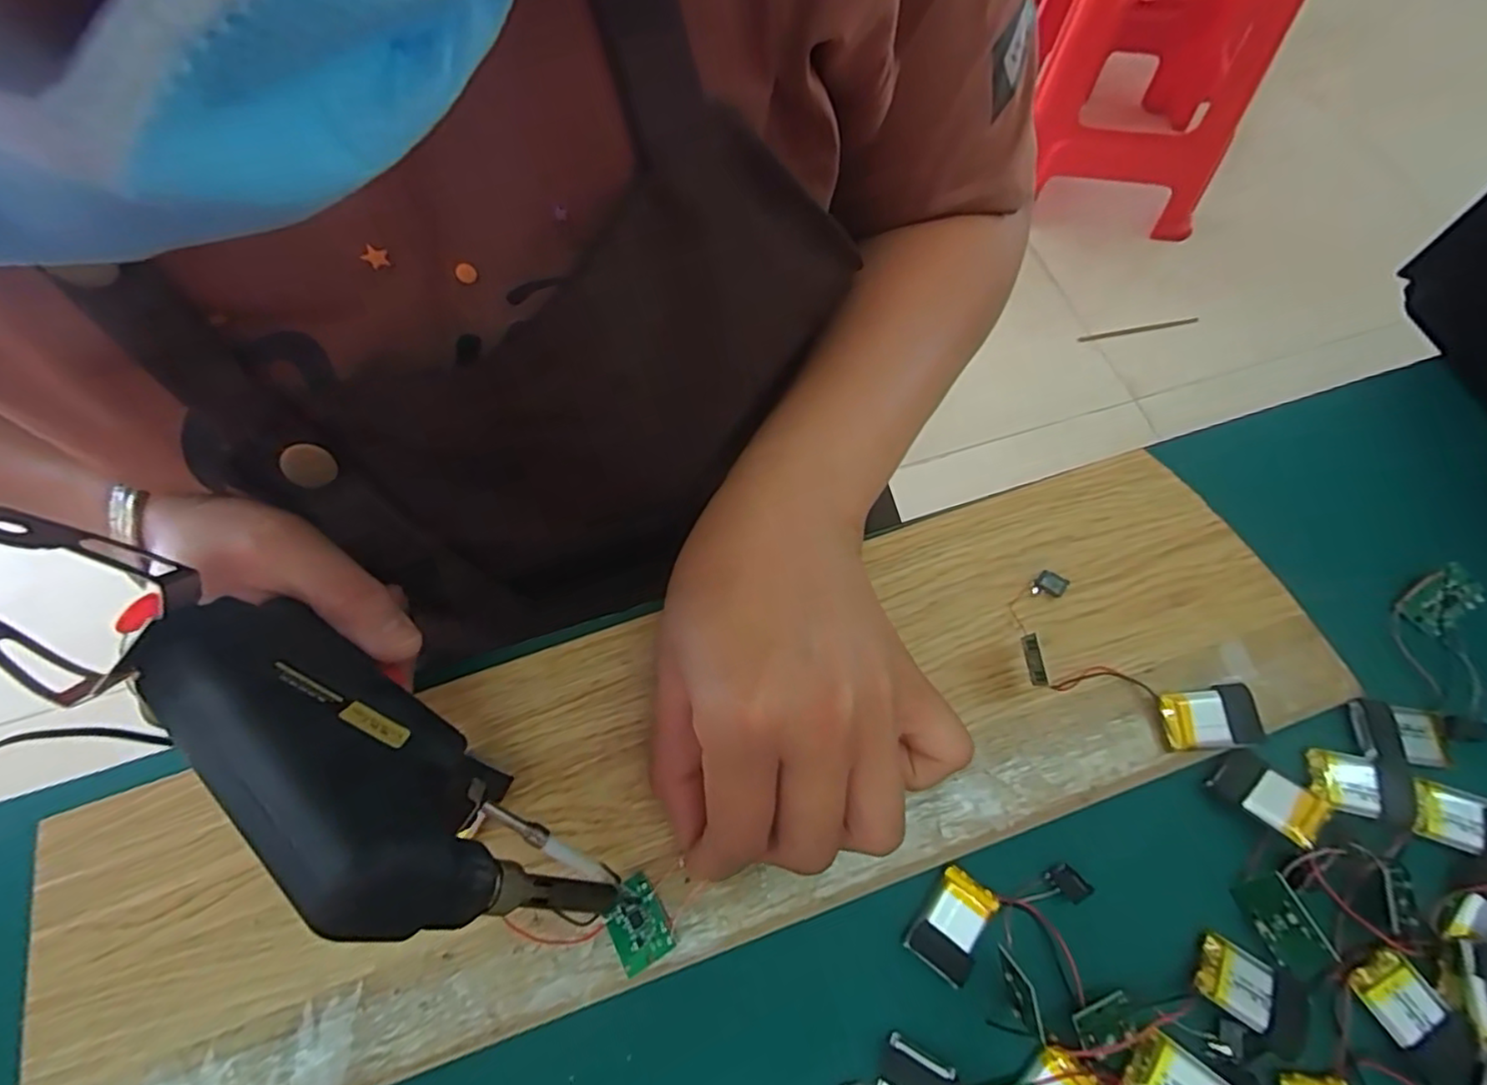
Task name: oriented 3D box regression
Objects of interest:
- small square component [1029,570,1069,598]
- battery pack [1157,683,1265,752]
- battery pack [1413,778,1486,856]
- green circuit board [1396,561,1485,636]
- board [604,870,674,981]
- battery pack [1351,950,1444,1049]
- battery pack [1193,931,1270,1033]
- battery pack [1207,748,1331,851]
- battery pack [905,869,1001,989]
[{"bbox_3d":[0.119,0.017,0.258,0.011,0.009,0.008,37,74,15],"label":"small square component"},{"bbox_3d":[0.166,0.063,0.237,0.030,0.010,0.020,-9,66,-2],"label":"battery pack"},{"bbox_3d":[0.248,0.095,0.226,0.029,0.006,0.018,15,67,8],"label":"battery pack"},{"bbox_3d":[0.270,0.022,0.256,0.017,0.004,0.025,44,110,18],"label":"green circuit board"},{"bbox_3d":[-0.036,0.127,0.220,0.019,0.004,0.026,-31,60,-14],"label":"board"},{"bbox_3d":[0.208,0.144,0.211,0.019,0.007,0.023,-31,69,-11],"label":"battery pack"},{"bbox_3d":[0.158,0.140,0.211,0.021,0.004,0.019,32,71,14],"label":"battery pack"},{"bbox_3d":[0.183,0.088,0.229,0.030,0.007,0.019,38,72,16],"label":"battery pack"},{"bbox_3d":[0.071,0.127,0.221,0.020,0.004,0.032,35,72,15],"label":"battery pack"}]

